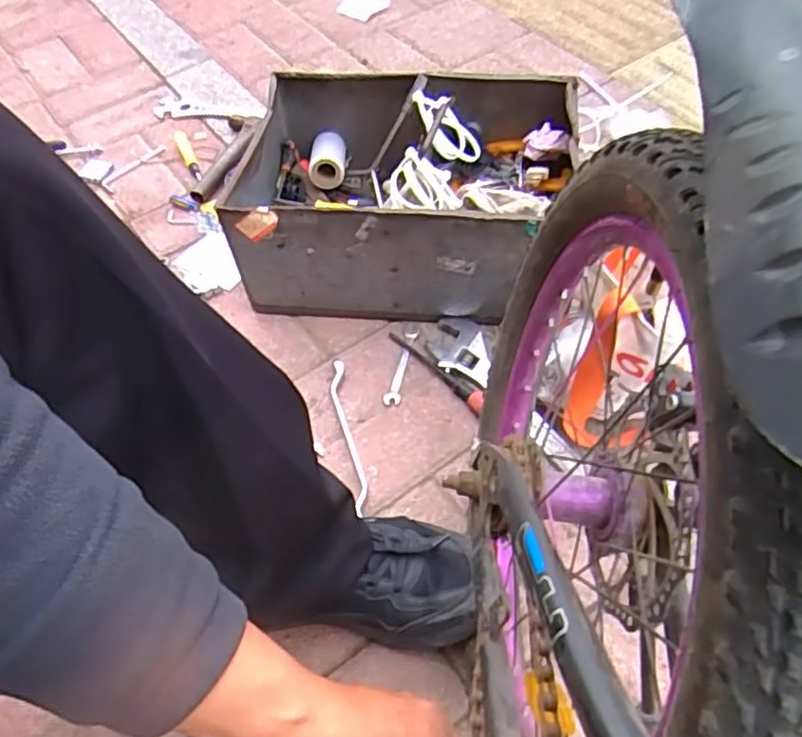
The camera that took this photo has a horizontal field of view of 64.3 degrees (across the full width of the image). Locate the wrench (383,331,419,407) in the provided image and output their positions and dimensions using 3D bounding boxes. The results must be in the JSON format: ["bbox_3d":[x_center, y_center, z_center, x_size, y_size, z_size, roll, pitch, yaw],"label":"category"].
[{"bbox_3d":[0.001,-0.002,0.776,0.021,0.010,0.111,12,57,13],"label":"wrench"}]

